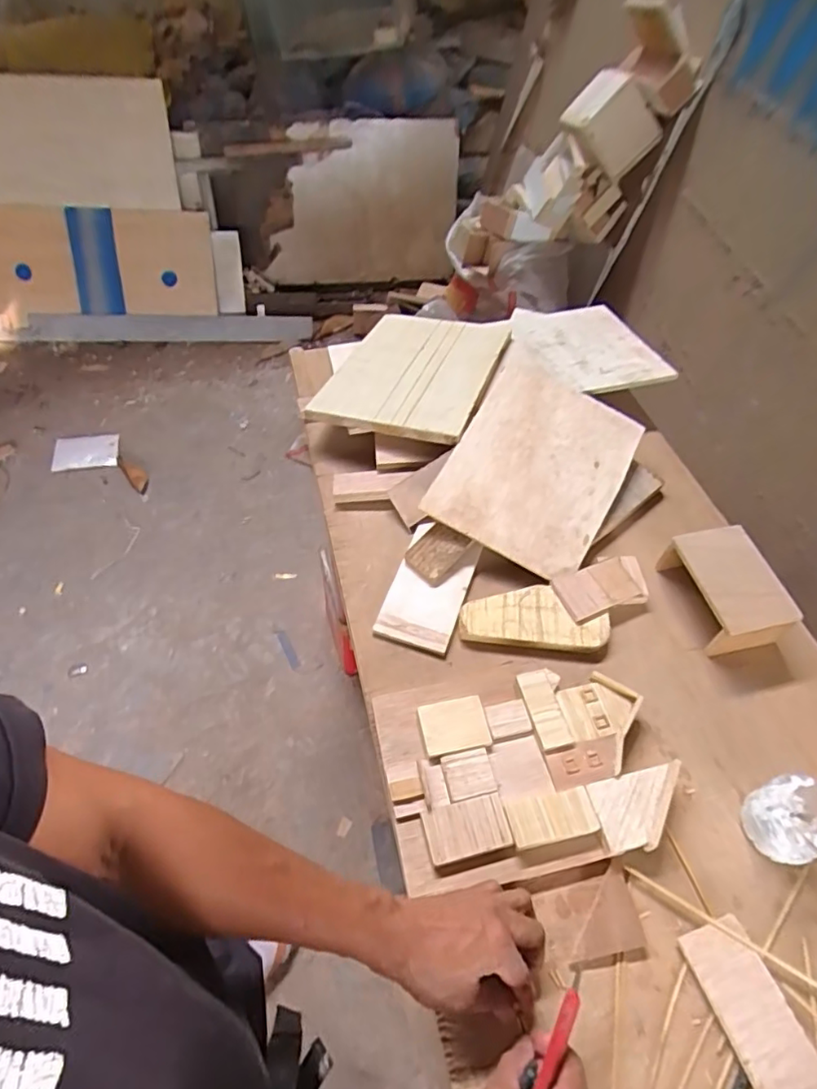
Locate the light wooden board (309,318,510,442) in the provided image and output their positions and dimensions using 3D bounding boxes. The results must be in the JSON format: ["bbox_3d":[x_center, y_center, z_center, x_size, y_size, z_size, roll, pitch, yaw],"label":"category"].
[{"bbox_3d":[0.014,-0.275,0.885,0.231,0.022,0.321,15,50,16],"label":"light wooden board"}]

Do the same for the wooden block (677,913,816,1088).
[{"bbox_3d":[0.280,0.379,0.461,0.060,0.008,0.125,-14,55,-13],"label":"wooden block"}]

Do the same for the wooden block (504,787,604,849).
[{"bbox_3d":[0.134,0.257,0.537,0.080,0.025,0.040,-8,54,-10],"label":"wooden block"}]

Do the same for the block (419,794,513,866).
[{"bbox_3d":[0.053,0.263,0.527,0.074,0.014,0.046,-10,54,-11],"label":"block"}]

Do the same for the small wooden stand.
[{"bbox_3d":[0.371,0.055,0.673,0.096,0.071,0.134,-10,54,-10],"label":"small wooden stand"}]

